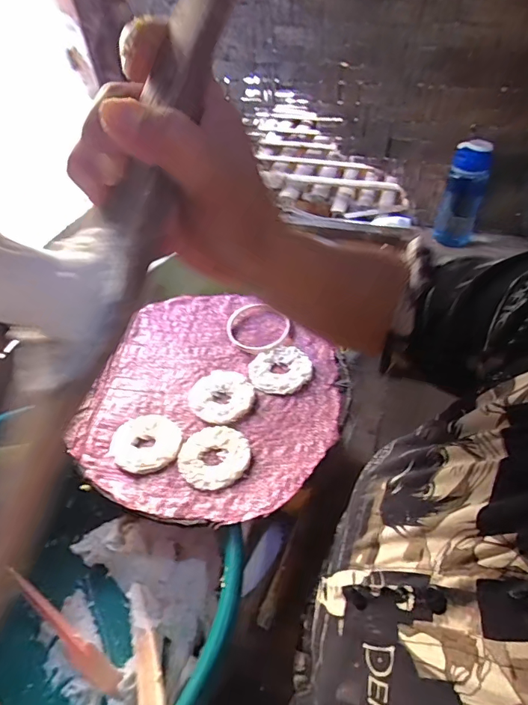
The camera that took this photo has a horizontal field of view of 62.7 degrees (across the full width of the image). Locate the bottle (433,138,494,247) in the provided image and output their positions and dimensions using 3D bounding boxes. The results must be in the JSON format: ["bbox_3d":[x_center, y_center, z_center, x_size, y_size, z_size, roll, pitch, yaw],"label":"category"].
[{"bbox_3d":[0.393,-0.310,0.850,0.077,0.200,0.065,12,49,15],"label":"bottle"}]

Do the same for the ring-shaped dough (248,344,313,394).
[{"bbox_3d":[0.022,0.024,0.582,0.078,0.014,0.072,-2,47,2],"label":"ring-shaped dough"}]

